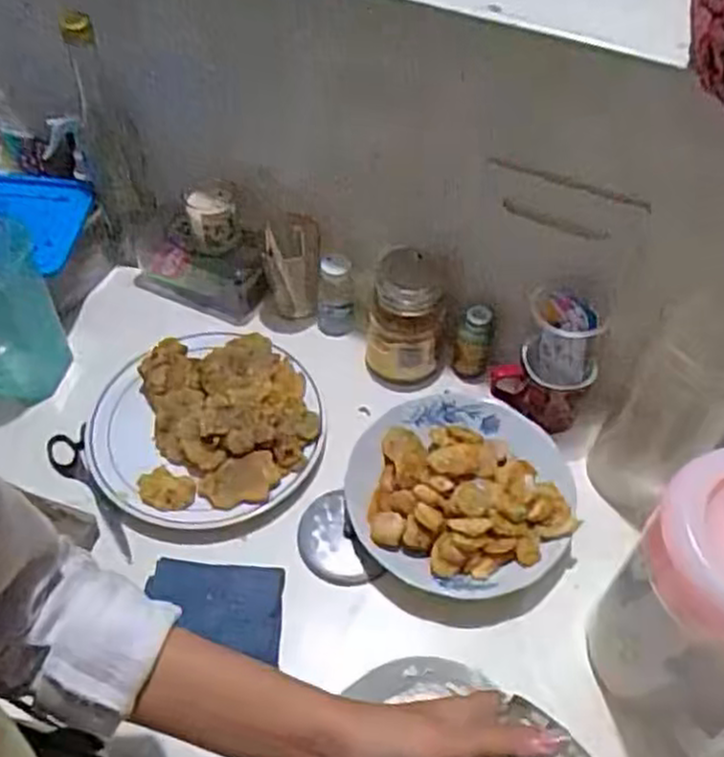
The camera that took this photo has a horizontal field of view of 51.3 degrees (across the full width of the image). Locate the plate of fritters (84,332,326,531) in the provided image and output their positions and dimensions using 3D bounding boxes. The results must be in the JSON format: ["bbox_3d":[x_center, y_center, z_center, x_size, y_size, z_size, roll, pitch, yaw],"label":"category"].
[{"bbox_3d":[-0.147,0.039,0.708,0.213,0.038,0.197,0,53,0],"label":"plate of fritters"}]

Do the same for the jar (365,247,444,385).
[{"bbox_3d":[0.044,-0.058,0.744,0.069,0.120,0.069,9,54,6],"label":"jar"}]

